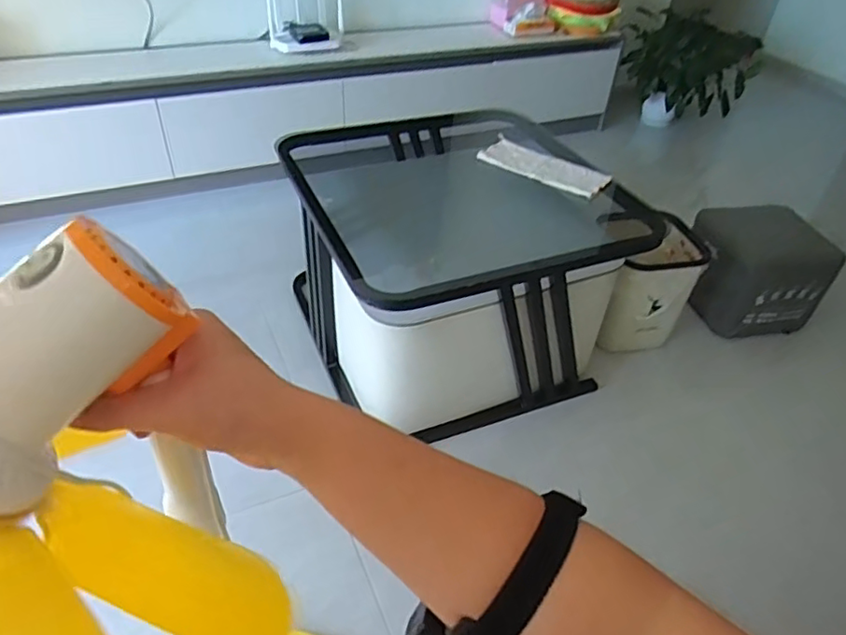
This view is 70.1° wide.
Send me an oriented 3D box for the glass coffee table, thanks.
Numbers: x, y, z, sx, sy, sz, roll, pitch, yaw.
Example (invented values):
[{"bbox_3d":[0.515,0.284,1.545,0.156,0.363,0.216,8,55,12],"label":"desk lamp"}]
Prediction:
[{"bbox_3d":[0.050,-0.147,1.417,0.646,0.447,0.707,-12,44,-18],"label":"glass coffee table"}]

